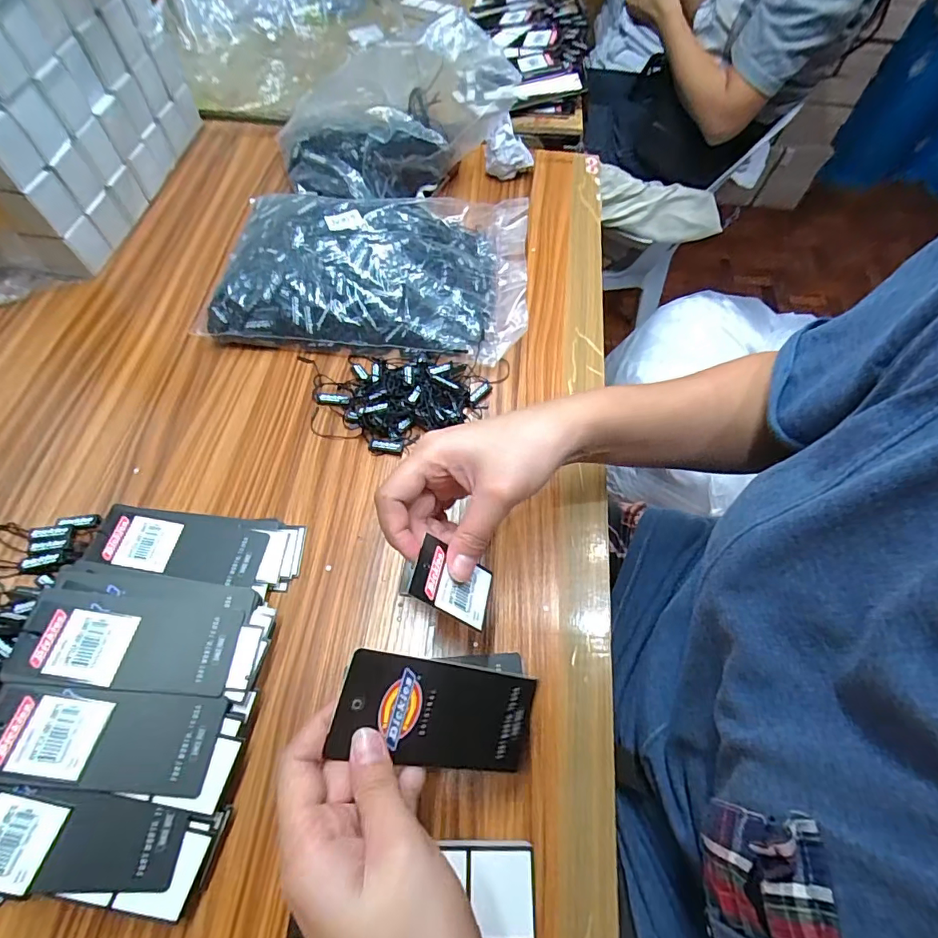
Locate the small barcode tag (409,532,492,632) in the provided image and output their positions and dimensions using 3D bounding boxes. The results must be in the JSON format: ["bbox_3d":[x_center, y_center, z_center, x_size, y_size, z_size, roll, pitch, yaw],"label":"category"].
[{"bbox_3d":[-0.008,0.062,0.260,0.049,0.004,0.036,34,48,-22],"label":"small barcode tag"}]

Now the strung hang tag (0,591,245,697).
[{"bbox_3d":[-0.193,0.100,0.272,0.107,0.004,0.048,11,61,-15],"label":"strung hang tag"}]

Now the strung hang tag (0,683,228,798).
[{"bbox_3d":[-0.193,0.142,0.250,0.107,0.004,0.046,14,61,-14],"label":"strung hang tag"}]

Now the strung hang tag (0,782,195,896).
[{"bbox_3d":[-0.201,0.181,0.232,0.110,0.004,0.040,16,65,-13],"label":"strung hang tag"}]

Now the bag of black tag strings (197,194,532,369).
[{"bbox_3d":[-0.084,-0.189,0.437,0.274,0.060,0.176,3,62,0],"label":"bag of black tag strings"}]

